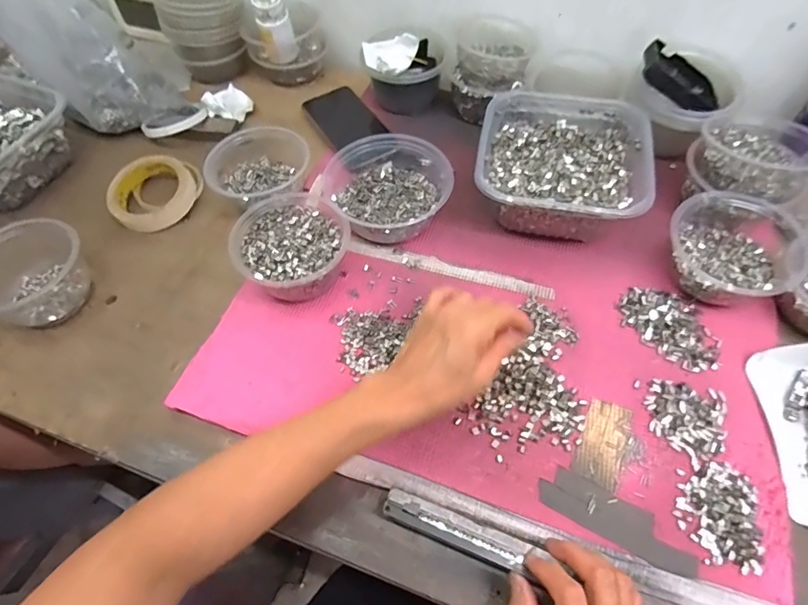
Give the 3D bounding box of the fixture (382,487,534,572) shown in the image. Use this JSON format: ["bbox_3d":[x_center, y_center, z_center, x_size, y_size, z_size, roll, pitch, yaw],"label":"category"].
[{"bbox_3d":[0.037,0.173,0.358,0.108,0.006,0.022,17,66,13],"label":"fixture"}]

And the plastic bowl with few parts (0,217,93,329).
[{"bbox_3d":[-0.385,-0.028,0.487,0.101,0.060,0.111,-1,58,1],"label":"plastic bowl with few parts"}]

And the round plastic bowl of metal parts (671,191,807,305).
[{"bbox_3d":[0.318,-0.053,0.463,0.113,0.053,0.110,-1,58,1],"label":"round plastic bowl of metal parts"}]

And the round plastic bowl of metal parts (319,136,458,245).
[{"bbox_3d":[-0.017,-0.136,0.526,0.138,0.052,0.148,-13,58,-7],"label":"round plastic bowl of metal parts"}]

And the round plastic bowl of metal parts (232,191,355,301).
[{"bbox_3d":[-0.113,-0.055,0.486,0.110,0.053,0.114,-1,58,1],"label":"round plastic bowl of metal parts"}]

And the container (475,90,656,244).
[{"bbox_3d":[0.170,-0.152,0.520,0.172,0.061,0.177,9,58,7],"label":"container"}]

